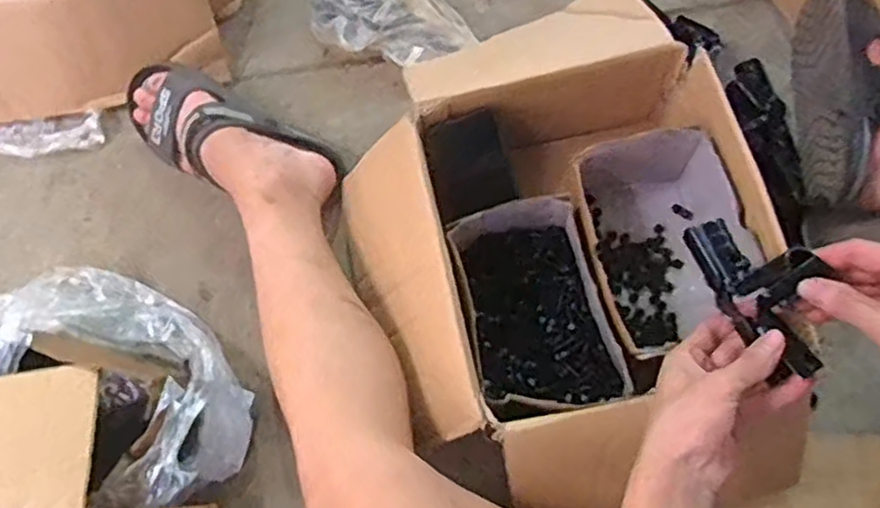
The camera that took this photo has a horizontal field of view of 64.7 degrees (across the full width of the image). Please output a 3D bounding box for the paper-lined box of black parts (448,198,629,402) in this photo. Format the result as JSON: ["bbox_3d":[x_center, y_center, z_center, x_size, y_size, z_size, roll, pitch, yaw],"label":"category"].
[{"bbox_3d":[0.085,0.055,0.667,0.123,0.087,0.196,-12,71,-3],"label":"paper-lined box of black parts"}]

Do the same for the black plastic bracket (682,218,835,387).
[{"bbox_3d":[0.240,0.023,0.510,0.054,0.048,0.129,-27,73,-8],"label":"black plastic bracket"}]

